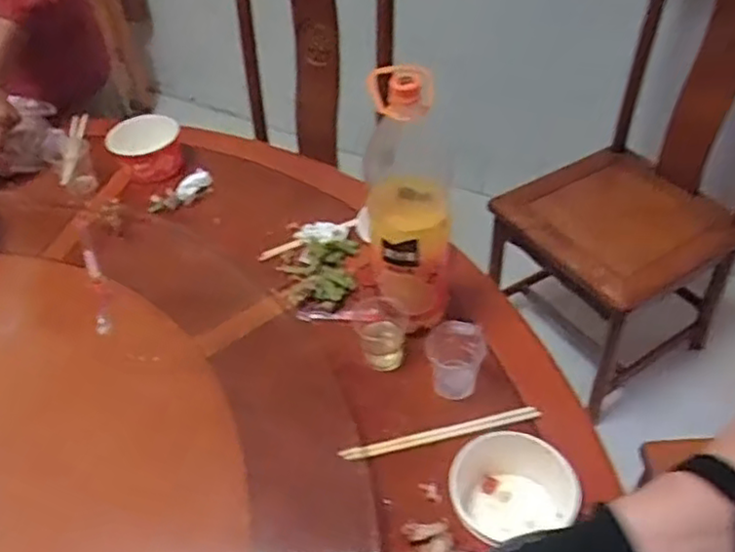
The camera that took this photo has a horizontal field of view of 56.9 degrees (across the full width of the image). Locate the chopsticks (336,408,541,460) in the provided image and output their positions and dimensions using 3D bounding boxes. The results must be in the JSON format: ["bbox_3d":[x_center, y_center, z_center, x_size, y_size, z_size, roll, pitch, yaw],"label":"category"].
[{"bbox_3d":[0.083,0.174,0.756,0.227,0.011,0.015,-10,47,-6],"label":"chopsticks"}]

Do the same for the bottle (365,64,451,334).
[{"bbox_3d":[0.048,-0.084,0.759,0.089,0.296,0.102,1,44,6],"label":"bottle"}]

